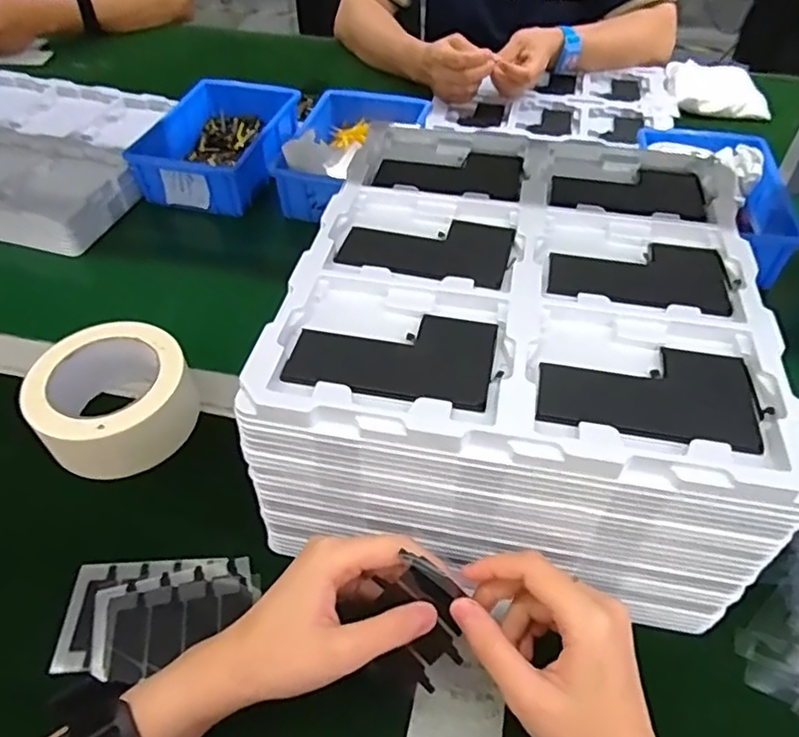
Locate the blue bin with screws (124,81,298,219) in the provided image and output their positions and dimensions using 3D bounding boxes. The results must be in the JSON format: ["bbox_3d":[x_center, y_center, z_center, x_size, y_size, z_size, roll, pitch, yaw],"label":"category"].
[{"bbox_3d":[-0.203,-0.261,0.720,0.134,0.063,0.200,10,49,8],"label":"blue bin with screws"}]

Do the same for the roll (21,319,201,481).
[{"bbox_3d":[-0.211,0.026,0.458,0.107,0.062,0.106,-1,48,1],"label":"roll"}]

